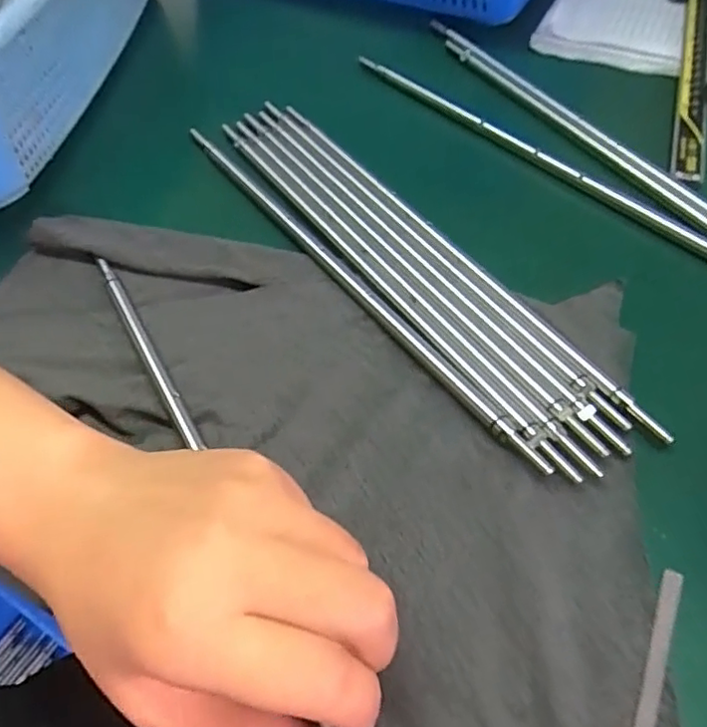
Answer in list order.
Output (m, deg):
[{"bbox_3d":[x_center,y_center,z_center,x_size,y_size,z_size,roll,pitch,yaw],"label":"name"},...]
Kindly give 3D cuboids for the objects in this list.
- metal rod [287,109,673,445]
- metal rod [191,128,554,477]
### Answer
[{"bbox_3d":[0.041,-0.061,0.293,0.009,0.004,0.269,-32,59,-17],"label":"metal rod"},{"bbox_3d":[-0.009,-0.045,0.286,0.009,0.008,0.266,-33,60,-18],"label":"metal rod"}]

